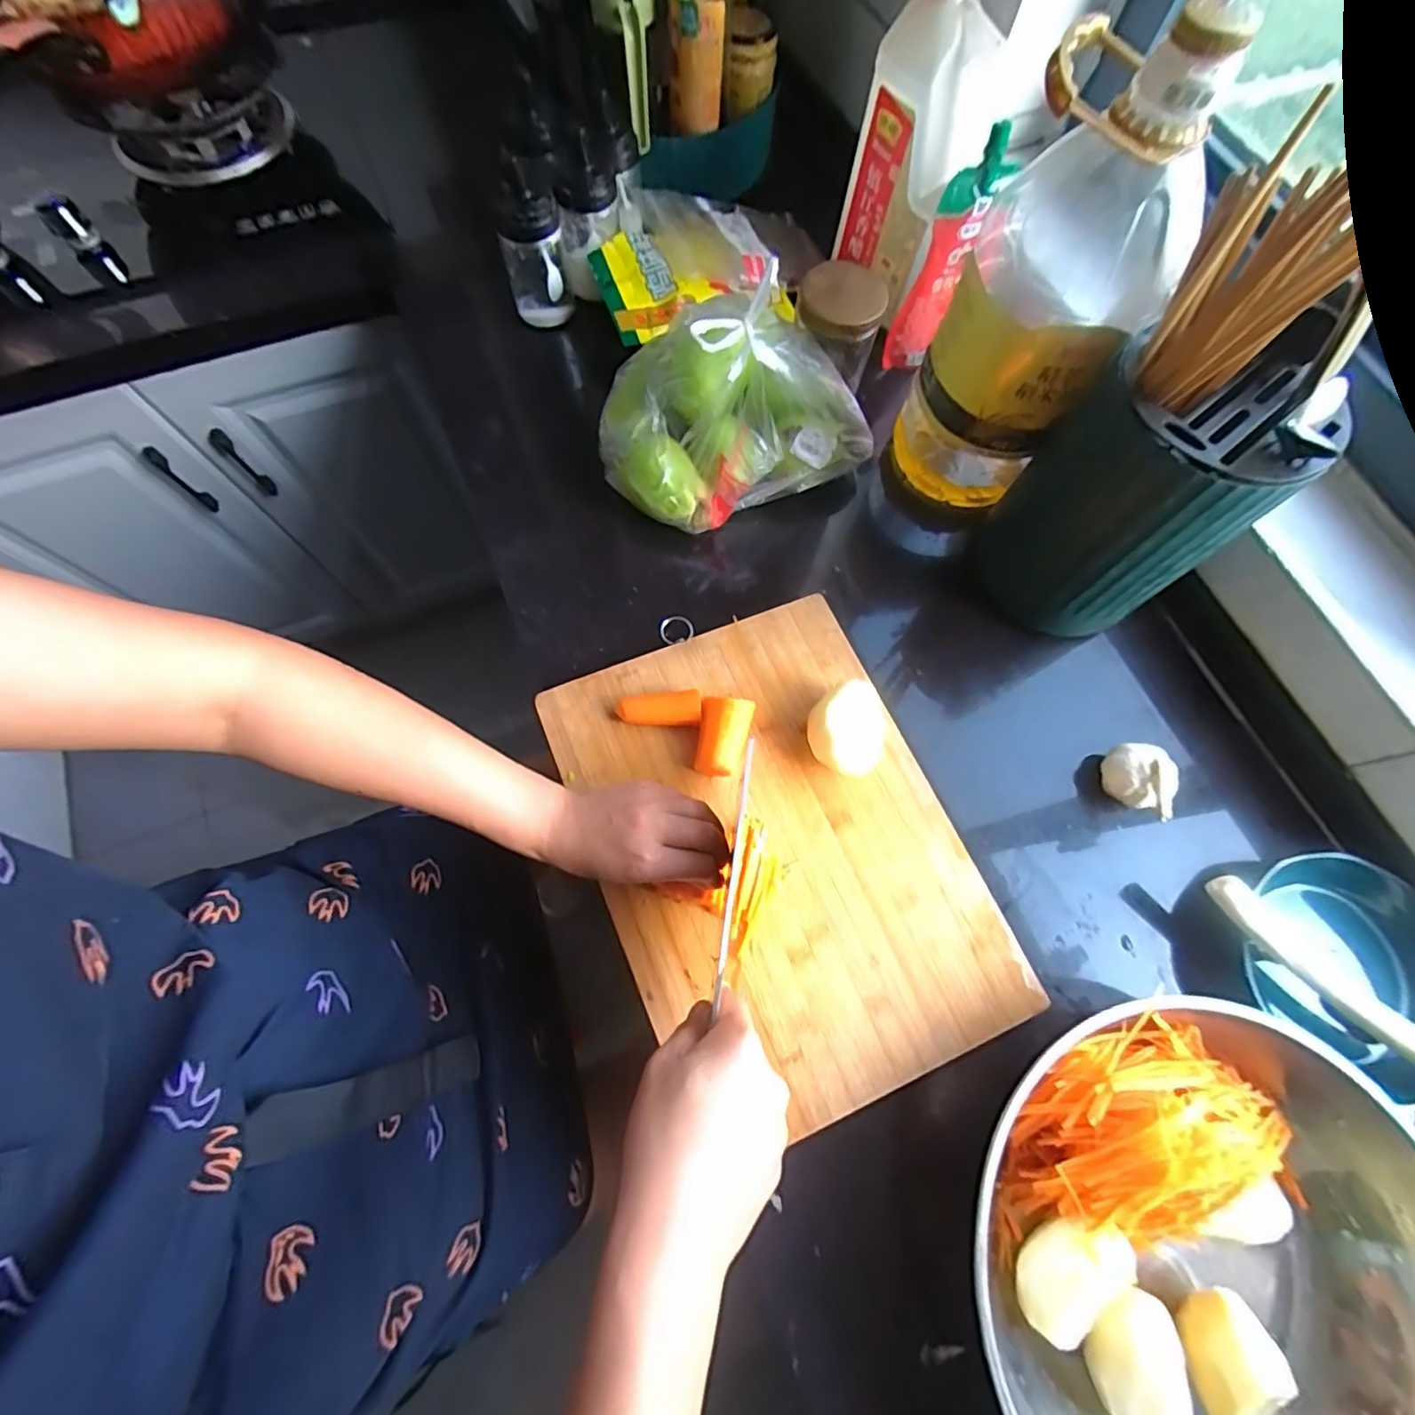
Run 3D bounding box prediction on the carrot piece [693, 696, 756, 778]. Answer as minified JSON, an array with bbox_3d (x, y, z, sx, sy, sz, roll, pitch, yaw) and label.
[{"bbox_3d":[0.012,0.025,0.473,0.039,0.036,0.058,9,70,1],"label":"carrot piece"}]

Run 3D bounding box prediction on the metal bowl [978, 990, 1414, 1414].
[{"bbox_3d":[0.307,0.349,0.376,0.292,0.073,0.305,26,71,7],"label":"metal bowl"}]

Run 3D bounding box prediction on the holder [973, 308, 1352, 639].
[{"bbox_3d":[0.330,-0.165,0.476,0.135,0.191,0.144,-19,72,-9],"label":"holder"}]

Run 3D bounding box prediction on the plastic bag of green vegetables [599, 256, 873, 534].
[{"bbox_3d":[0.029,-0.272,0.519,0.249,0.135,0.169,-6,71,-5],"label":"plastic bag of green vegetables"}]

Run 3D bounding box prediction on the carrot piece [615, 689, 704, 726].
[{"bbox_3d":[-0.039,0.002,0.491,0.067,0.024,0.025,0,70,-2],"label":"carrot piece"}]

